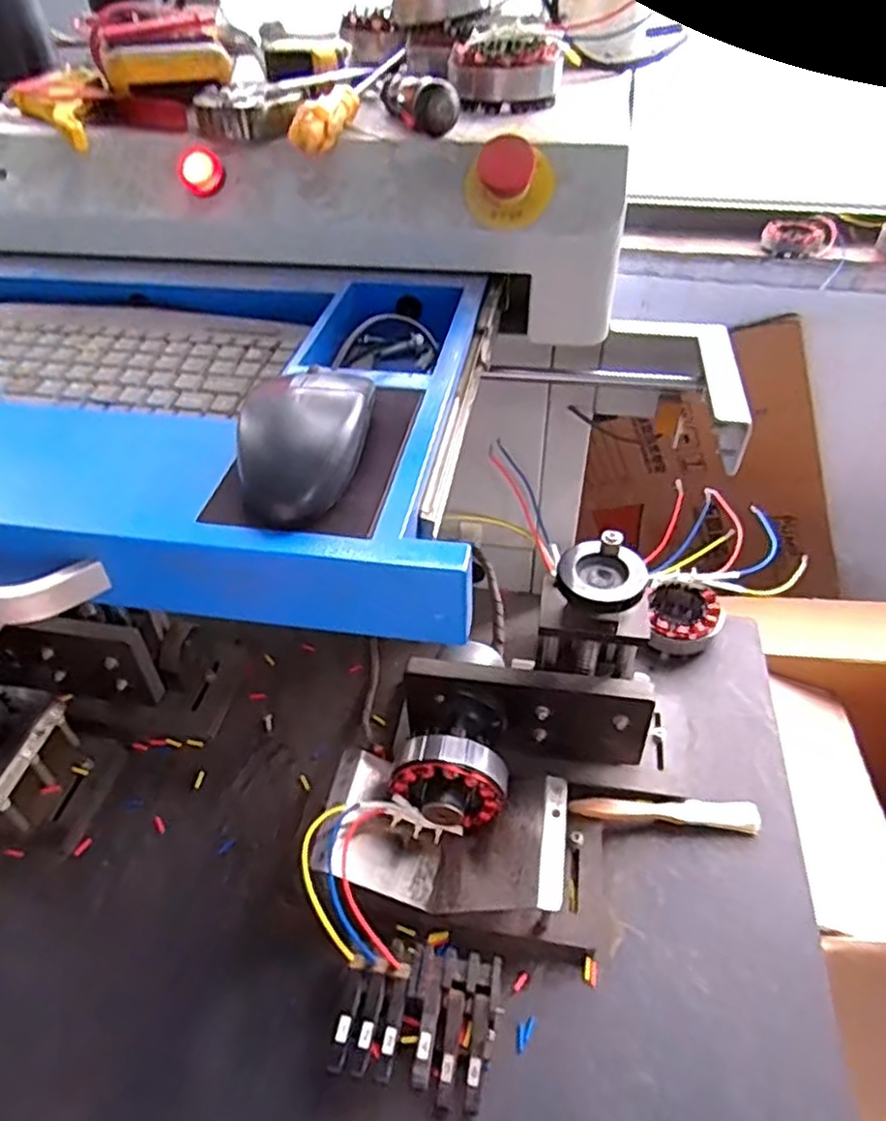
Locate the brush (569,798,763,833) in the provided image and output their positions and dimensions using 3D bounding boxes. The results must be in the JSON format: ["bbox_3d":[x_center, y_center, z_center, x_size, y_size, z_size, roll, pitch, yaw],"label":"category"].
[{"bbox_3d":[0.185,0.206,0.588,0.155,0.018,0.023,1,43,4],"label":"brush"}]

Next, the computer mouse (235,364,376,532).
[{"bbox_3d":[-0.067,-0.057,0.335,0.058,0.036,0.090,0,43,3],"label":"computer mouse"}]

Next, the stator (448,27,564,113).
[{"bbox_3d":[0.049,-0.386,0.559,0.088,0.043,0.078,4,44,6],"label":"stator"}]

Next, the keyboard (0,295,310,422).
[{"bbox_3d":[-0.240,-0.143,0.479,0.275,0.015,0.124,7,44,10],"label":"keyboard"}]

